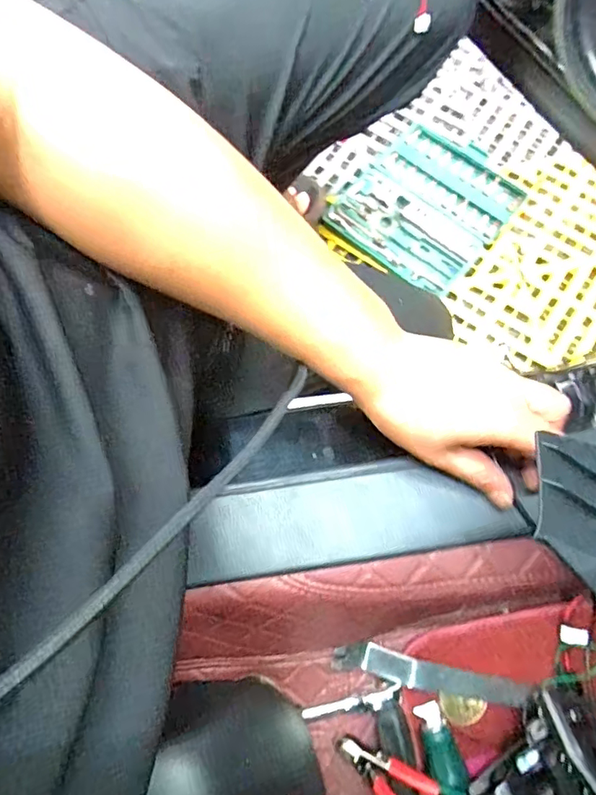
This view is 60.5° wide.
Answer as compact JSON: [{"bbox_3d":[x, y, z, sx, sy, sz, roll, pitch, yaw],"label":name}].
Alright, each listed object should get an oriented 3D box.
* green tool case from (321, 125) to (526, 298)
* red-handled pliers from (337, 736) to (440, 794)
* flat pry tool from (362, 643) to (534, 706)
[{"bbox_3d":[0.215,-0.319,0.841,0.239,0.035,0.285,37,78,11],"label":"green tool case"},{"bbox_3d":[0.066,0.285,0.389,0.074,0.012,0.038,35,98,21],"label":"red-handled pliers"},{"bbox_3d":[0.121,0.229,0.417,0.135,0.011,0.022,13,75,5],"label":"flat pry tool"}]

